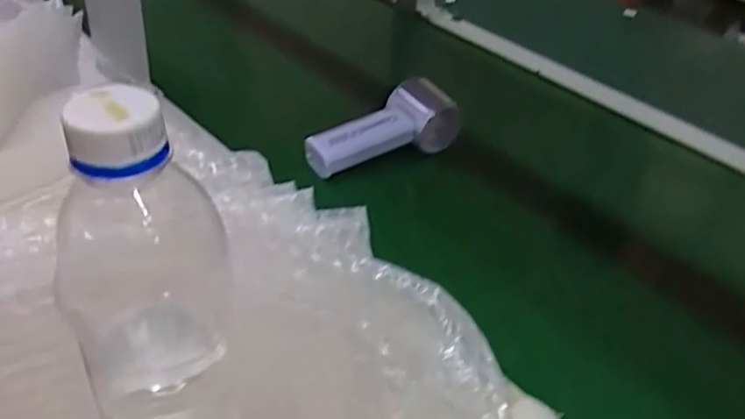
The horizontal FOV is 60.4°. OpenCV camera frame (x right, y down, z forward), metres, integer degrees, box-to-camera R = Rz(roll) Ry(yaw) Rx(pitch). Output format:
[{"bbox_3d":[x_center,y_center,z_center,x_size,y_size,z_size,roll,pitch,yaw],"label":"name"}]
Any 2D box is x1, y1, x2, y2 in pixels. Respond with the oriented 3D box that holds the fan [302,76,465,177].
[{"bbox_3d":[0.006,-0.080,0.615,0.146,0.052,0.055,-15,44,-24],"label":"fan"}]

